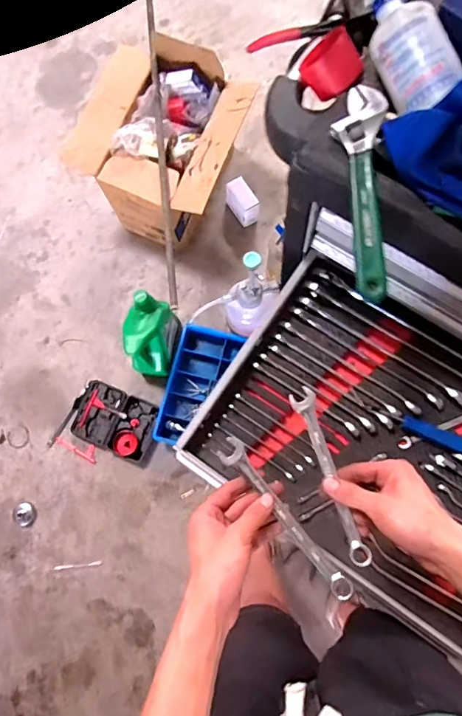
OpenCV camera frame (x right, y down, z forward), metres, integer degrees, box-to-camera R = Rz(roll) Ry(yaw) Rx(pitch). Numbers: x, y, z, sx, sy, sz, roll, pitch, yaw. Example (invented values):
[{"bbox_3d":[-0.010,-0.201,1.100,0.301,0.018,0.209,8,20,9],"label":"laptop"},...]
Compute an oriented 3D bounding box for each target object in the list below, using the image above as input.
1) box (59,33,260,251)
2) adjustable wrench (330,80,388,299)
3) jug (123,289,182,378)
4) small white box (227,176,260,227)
[{"bbox_3d":[-0.199,-0.664,1.480,0.472,0.329,0.483,20,80,9],"label":"box"},{"bbox_3d":[0.145,-0.189,0.510,0.054,0.018,0.253,2,78,6],"label":"adjustable wrench"},{"bbox_3d":[-0.245,-0.065,1.396,0.114,0.291,0.208,11,79,7],"label":"jug"},{"bbox_3d":[0.046,-0.535,1.588,0.073,0.119,0.129,-33,80,-8],"label":"small white box"}]

